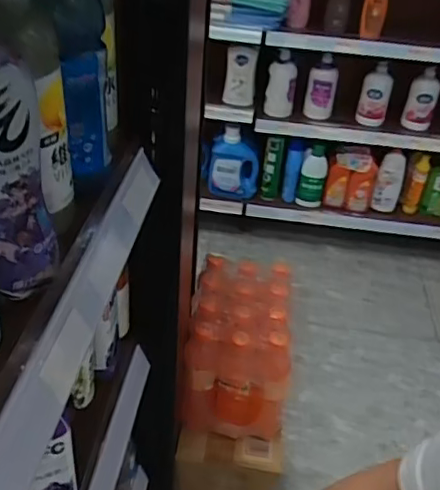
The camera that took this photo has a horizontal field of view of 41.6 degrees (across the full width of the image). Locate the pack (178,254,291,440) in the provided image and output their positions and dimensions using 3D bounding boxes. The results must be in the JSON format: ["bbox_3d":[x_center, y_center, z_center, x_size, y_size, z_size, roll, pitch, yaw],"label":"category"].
[{"bbox_3d":[0.033,0.185,1.071,0.178,0.226,0.231,6,38,1],"label":"pack"}]

